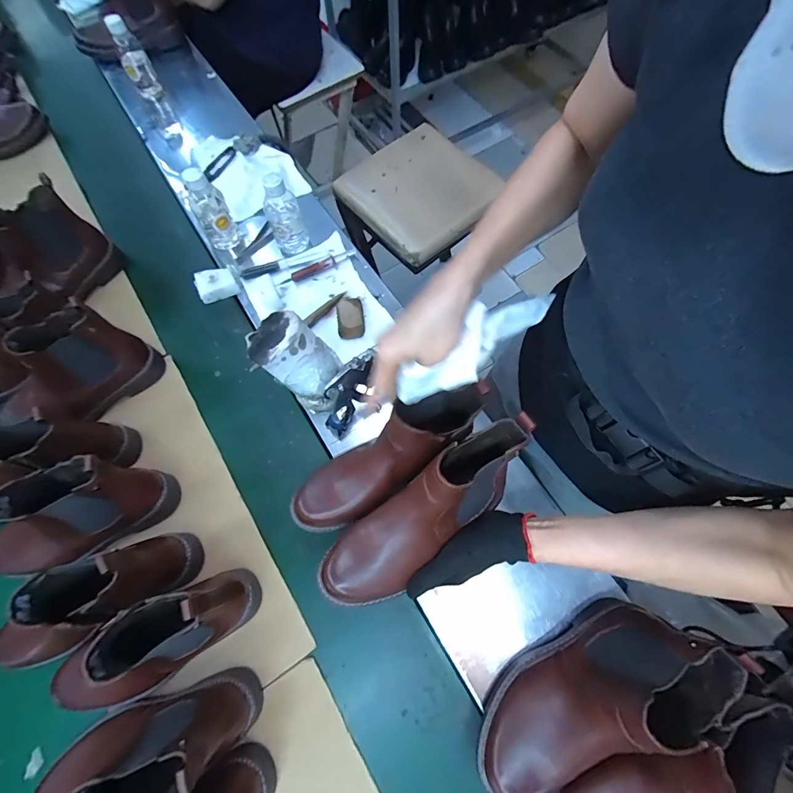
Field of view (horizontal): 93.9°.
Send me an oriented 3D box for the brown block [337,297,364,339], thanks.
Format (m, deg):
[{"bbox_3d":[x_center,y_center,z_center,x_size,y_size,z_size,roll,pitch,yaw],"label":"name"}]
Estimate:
[{"bbox_3d":[-0.077,-0.132,0.617,0.042,0.028,0.070,-6,69,-2],"label":"brown block"}]

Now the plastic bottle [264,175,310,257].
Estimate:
[{"bbox_3d":[-0.192,-0.316,0.625,0.057,0.130,0.070,-21,70,-8],"label":"plastic bottle"}]

